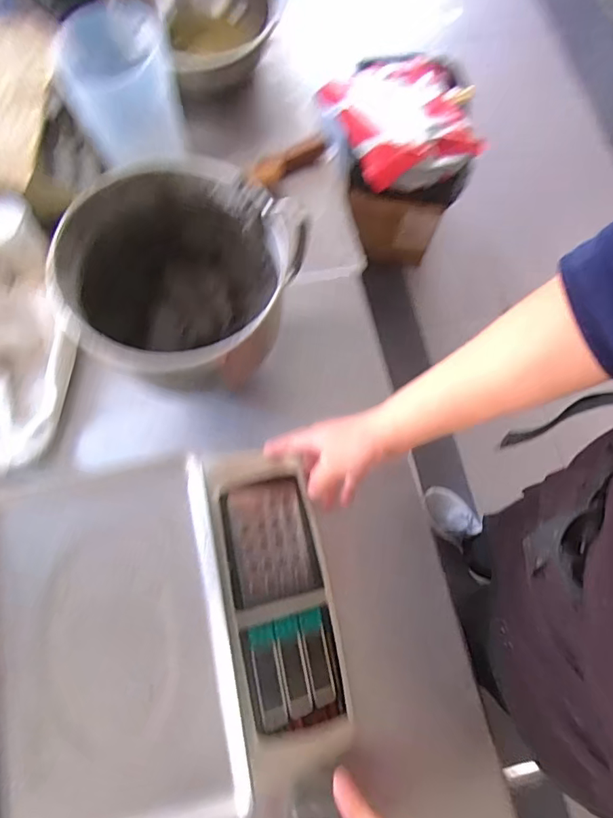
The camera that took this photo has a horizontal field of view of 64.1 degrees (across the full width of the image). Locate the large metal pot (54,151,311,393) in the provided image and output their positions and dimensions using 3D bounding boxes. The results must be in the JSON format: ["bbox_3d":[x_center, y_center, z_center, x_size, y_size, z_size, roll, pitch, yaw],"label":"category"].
[{"bbox_3d":[-0.132,-0.135,0.546,0.201,0.152,0.228,18,74,4],"label":"large metal pot"}]

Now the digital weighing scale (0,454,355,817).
[{"bbox_3d":[-0.137,0.225,0.517,0.340,0.112,0.327,-11,74,-5],"label":"digital weighing scale"}]

